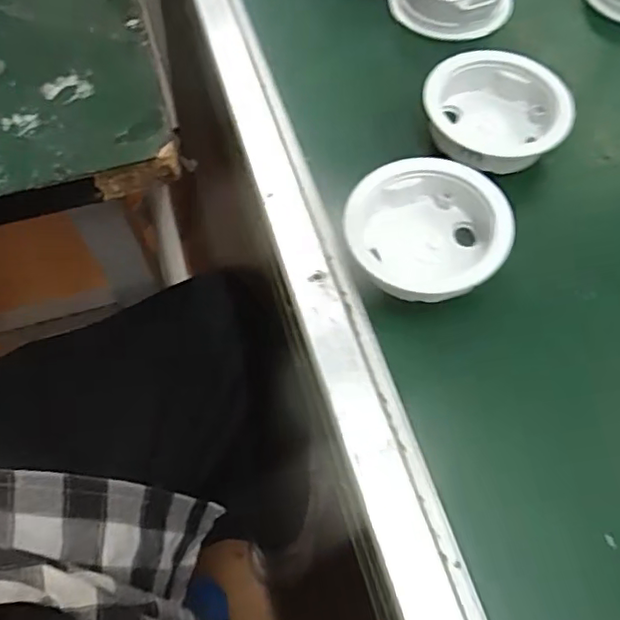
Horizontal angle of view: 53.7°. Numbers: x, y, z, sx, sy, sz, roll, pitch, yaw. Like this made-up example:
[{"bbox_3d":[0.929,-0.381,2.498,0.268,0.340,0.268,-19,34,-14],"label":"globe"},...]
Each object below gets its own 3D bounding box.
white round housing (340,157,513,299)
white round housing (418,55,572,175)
[{"bbox_3d":[0.053,-0.034,0.281,0.069,0.027,0.072,0,60,0],"label":"white round housing"},{"bbox_3d":[0.096,-0.101,0.317,0.071,0.023,0.071,0,60,0],"label":"white round housing"}]

